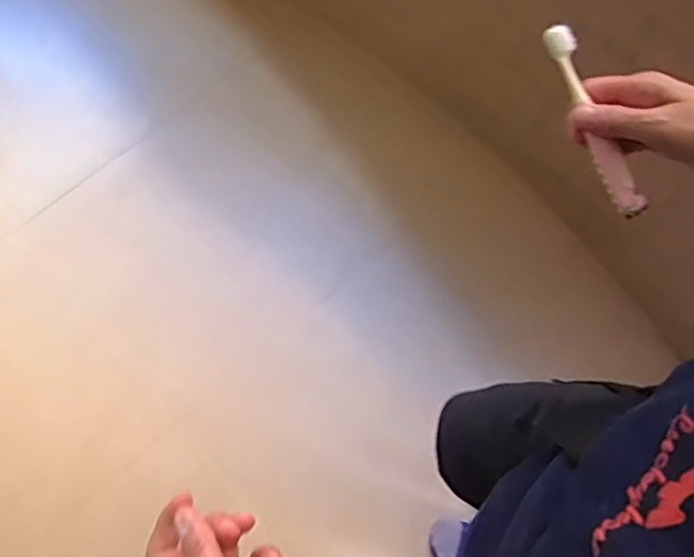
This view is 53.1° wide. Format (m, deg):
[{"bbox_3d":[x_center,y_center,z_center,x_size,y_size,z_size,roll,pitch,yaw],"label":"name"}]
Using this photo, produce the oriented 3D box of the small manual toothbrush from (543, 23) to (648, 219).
[{"bbox_3d":[0.177,-0.112,0.496,0.017,0.020,0.145,-24,92,-9],"label":"small manual toothbrush"}]

